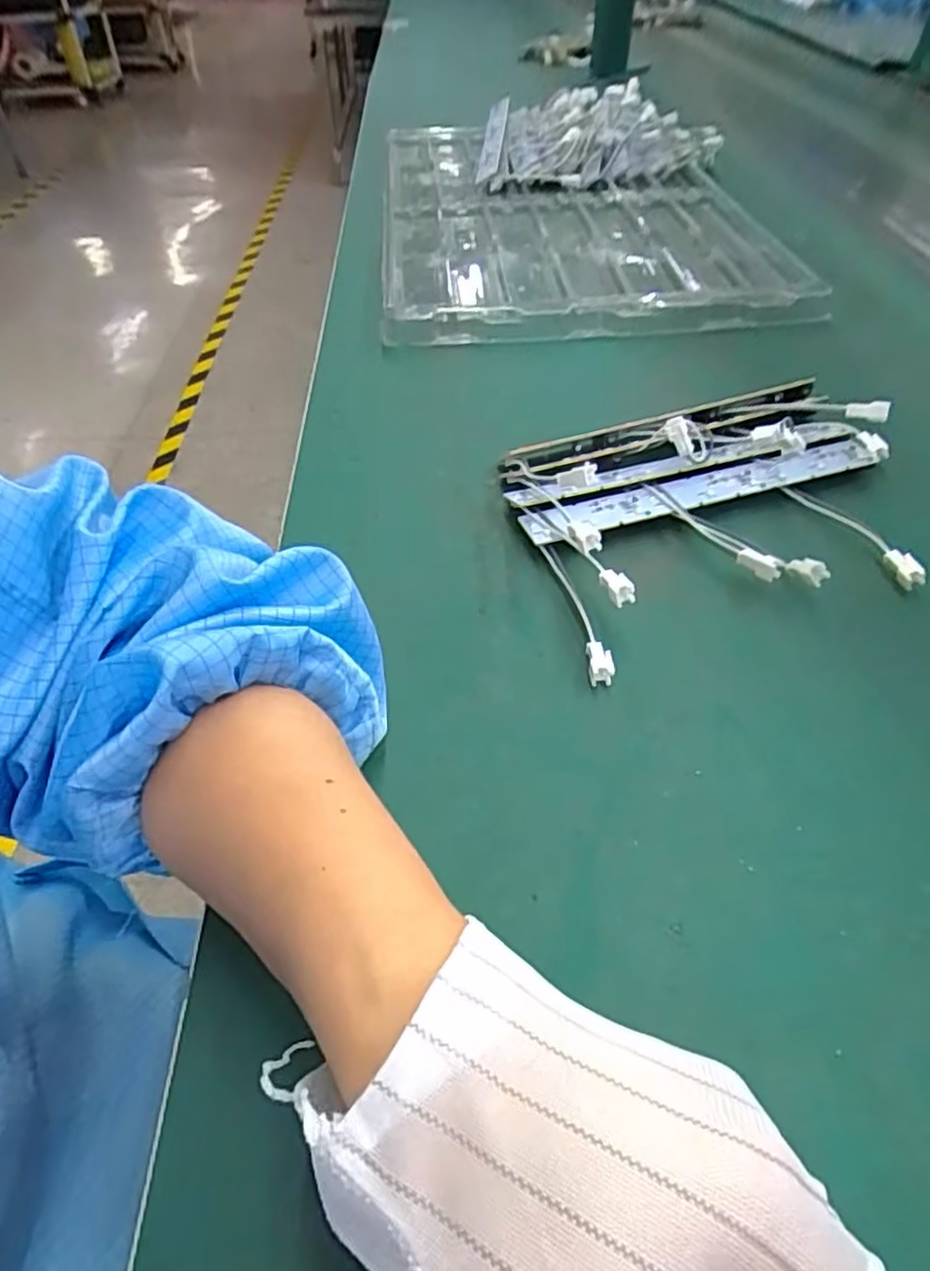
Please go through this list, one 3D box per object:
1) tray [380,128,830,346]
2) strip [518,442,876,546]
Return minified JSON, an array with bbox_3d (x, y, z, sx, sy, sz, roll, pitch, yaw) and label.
[{"bbox_3d":[0.086,-0.412,0.666,0.321,0.023,0.530,-4,48,-2],"label":"tray"},{"bbox_3d":[0.122,-0.074,0.357,0.192,0.009,0.023,-14,49,-11],"label":"strip"}]

